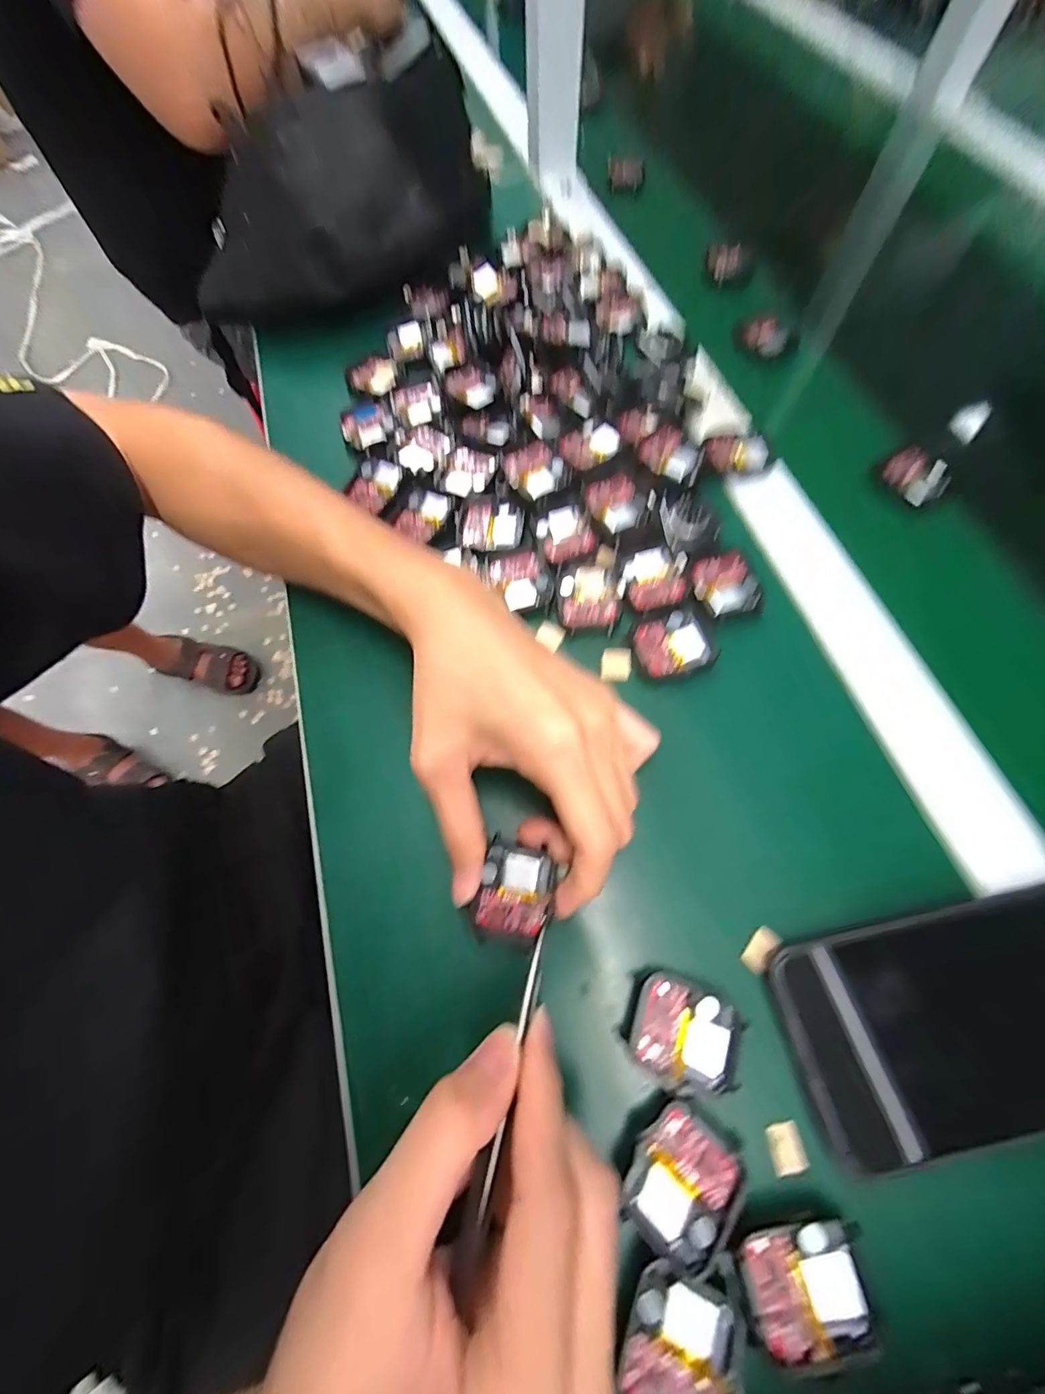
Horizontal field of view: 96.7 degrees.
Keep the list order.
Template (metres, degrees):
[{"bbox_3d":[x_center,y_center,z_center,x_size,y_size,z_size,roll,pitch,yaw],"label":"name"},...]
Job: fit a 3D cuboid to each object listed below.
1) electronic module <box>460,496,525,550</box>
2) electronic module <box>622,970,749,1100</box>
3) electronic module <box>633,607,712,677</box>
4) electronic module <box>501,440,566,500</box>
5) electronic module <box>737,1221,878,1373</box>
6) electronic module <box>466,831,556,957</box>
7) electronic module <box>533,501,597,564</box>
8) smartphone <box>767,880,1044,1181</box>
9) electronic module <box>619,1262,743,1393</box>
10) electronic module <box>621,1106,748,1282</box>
[{"bbox_3d":[-0.020,-0.113,0.300,0.040,0.006,0.042,0,68,2],"label":"electronic module"},{"bbox_3d":[0.067,0.140,0.195,0.046,0.005,0.037,18,70,9],"label":"electronic module"},{"bbox_3d":[0.086,-0.031,0.262,0.041,0.005,0.036,-17,69,-6],"label":"electronic module"},{"bbox_3d":[0.007,-0.146,0.301,0.035,0.010,0.035,-30,70,-10],"label":"electronic module"},{"bbox_3d":[0.102,0.210,0.164,0.043,0.006,0.035,-10,68,-3],"label":"electronic module"},{"bbox_3d":[-0.004,0.094,0.219,0.034,0.008,0.044,15,87,6],"label":"electronic module"},{"bbox_3d":[0.026,-0.104,0.295,0.032,0.009,0.037,-17,68,-5],"label":"electronic module"},{"bbox_3d":[0.190,0.129,0.190,0.156,0.017,0.078,-12,69,-4],"label":"smartphone"},{"bbox_3d":[0.055,0.225,0.160,0.036,0.007,0.039,23,70,10],"label":"electronic module"},{"bbox_3d":[0.061,0.184,0.175,0.038,0.007,0.042,37,74,15],"label":"electronic module"}]

